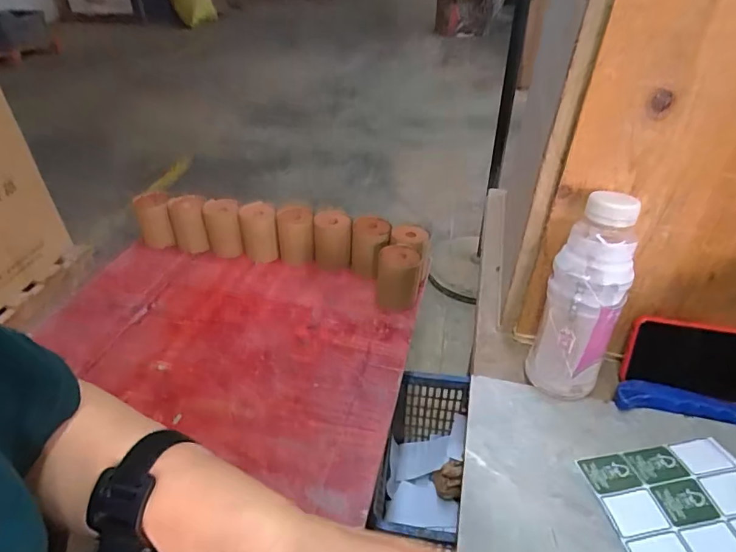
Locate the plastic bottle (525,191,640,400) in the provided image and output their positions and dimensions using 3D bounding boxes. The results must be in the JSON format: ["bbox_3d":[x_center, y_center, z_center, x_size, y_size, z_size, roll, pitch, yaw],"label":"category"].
[{"bbox_3d":[0.196,0.023,0.428,0.064,0.187,0.066,14,40,18],"label":"plastic bottle"}]

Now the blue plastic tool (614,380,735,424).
[{"bbox_3d":[0.304,0.121,0.452,0.120,0.014,0.026,6,38,8],"label":"blue plastic tool"}]

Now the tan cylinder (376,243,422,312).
[{"bbox_3d":[0.061,0.001,0.950,0.085,0.112,0.086,2,37,3],"label":"tan cylinder"}]

